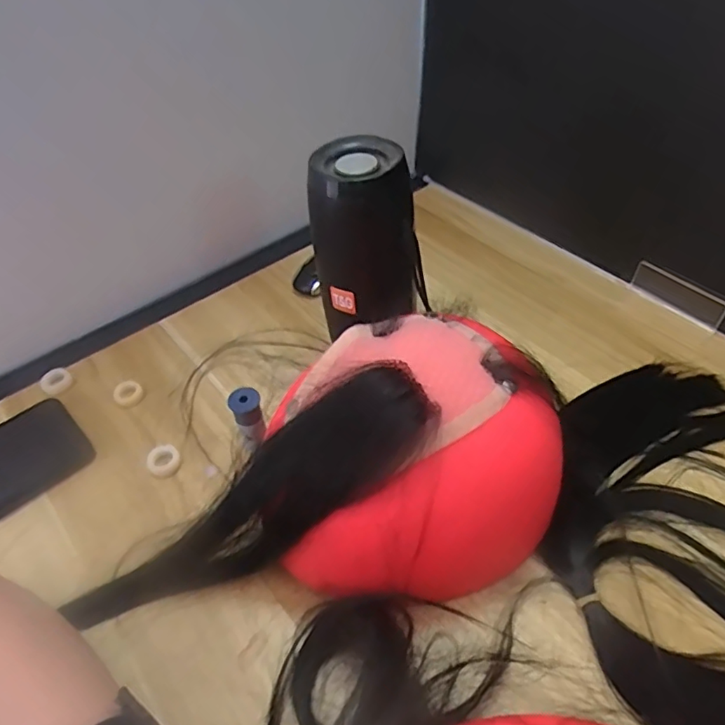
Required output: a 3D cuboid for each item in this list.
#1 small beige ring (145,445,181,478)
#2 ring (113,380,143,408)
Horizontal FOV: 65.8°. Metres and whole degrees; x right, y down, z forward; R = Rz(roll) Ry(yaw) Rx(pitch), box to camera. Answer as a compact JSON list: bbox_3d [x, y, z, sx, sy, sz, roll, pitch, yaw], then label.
[{"bbox_3d":[-0.143,0.071,0.404,0.023,0.005,0.025,-1,47,1],"label":"small beige ring"},{"bbox_3d":[-0.187,0.025,0.447,0.019,0.011,0.021,27,53,25],"label":"ring"}]

